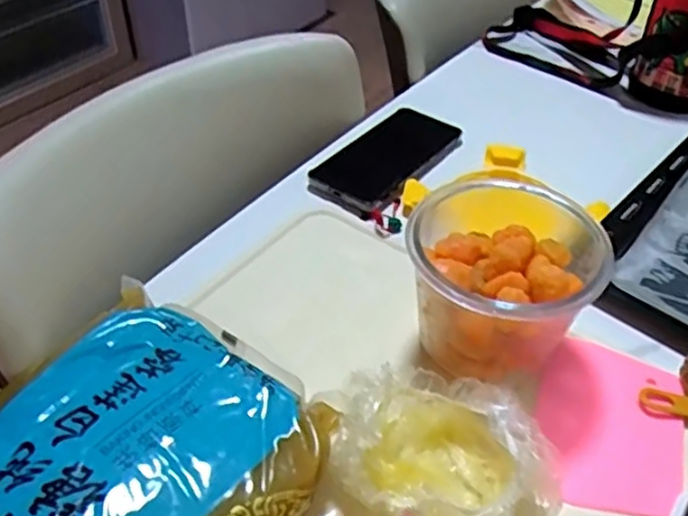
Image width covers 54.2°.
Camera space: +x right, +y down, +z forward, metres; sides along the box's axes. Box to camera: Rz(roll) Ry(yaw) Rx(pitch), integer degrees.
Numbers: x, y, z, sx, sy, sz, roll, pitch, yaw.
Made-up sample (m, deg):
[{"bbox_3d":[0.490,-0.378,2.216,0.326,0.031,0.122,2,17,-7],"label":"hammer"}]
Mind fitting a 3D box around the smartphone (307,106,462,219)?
[{"bbox_3d":[0.042,-0.097,0.658,0.086,0.019,0.170,27,50,25],"label":"smartphone"}]

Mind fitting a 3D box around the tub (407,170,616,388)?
[{"bbox_3d":[0.103,0.020,0.457,0.114,0.117,0.108,0,44,0],"label":"tub"}]

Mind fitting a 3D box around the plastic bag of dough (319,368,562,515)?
[{"bbox_3d":[0.058,0.115,0.396,0.149,0.062,0.094,20,48,19],"label":"plastic bag of dough"}]

